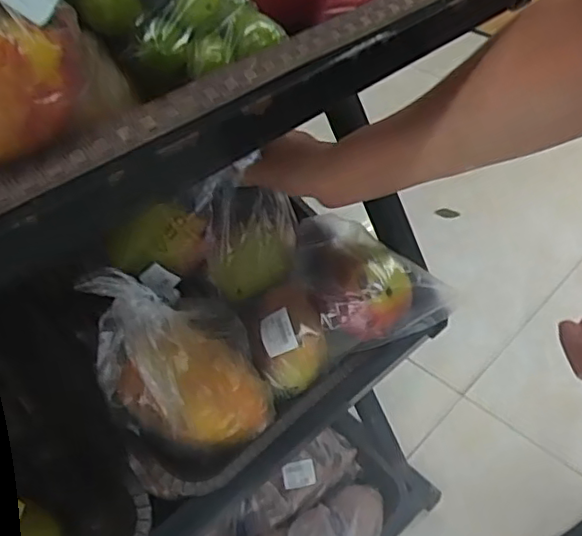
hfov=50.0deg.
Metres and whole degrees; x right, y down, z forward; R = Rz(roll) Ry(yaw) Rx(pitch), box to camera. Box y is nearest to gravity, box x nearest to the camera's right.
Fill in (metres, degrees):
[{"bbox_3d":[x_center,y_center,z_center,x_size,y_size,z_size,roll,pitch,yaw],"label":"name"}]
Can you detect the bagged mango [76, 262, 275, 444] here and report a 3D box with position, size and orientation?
[{"bbox_3d":[-0.091,0.068,0.505,0.121,0.125,0.114,-2,46,2],"label":"bagged mango"}]

